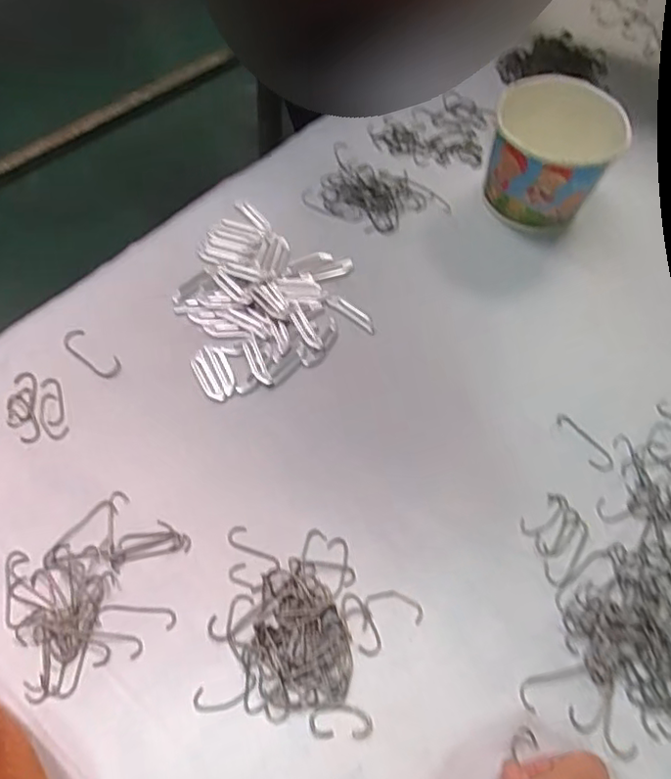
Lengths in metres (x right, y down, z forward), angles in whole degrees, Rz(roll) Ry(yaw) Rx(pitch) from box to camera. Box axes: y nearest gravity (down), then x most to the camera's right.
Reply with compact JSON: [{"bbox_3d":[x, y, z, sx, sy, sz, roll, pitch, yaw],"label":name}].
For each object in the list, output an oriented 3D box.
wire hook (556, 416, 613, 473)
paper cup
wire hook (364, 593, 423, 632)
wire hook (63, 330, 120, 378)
[{"bbox_3d":[0.163,0.034,0.394,0.015,0.004,0.045,-28,66,-16],"label":"wire hook"},{"bbox_3d":[0.161,-0.175,0.462,0.087,0.076,0.087,1,62,-2],"label":"paper cup"},{"bbox_3d":[0.032,0.123,0.339,0.034,0.004,0.019,-4,62,-5],"label":"wire hook"},{"bbox_3d":[-0.163,-0.024,0.406,0.048,0.004,0.017,36,66,16],"label":"wire hook"}]

